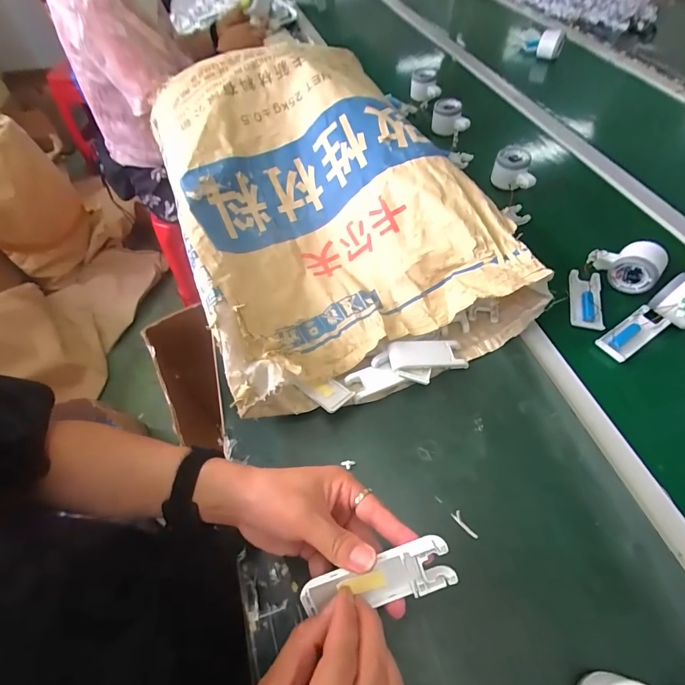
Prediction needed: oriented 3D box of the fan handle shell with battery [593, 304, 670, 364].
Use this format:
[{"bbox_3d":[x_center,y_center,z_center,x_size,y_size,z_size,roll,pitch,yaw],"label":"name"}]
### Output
[{"bbox_3d":[0.391,-0.015,0.502,0.105,0.015,0.037,-30,58,-15],"label":"fan handle shell with battery"}]

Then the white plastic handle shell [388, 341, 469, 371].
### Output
[{"bbox_3d":[0.107,0.015,0.474,0.098,0.013,0.040,0,53,-11],"label":"white plastic handle shell"}]

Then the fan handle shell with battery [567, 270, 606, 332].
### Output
[{"bbox_3d":[0.348,-0.061,0.539,0.043,0.015,0.100,12,58,13],"label":"fan handle shell with battery"}]

